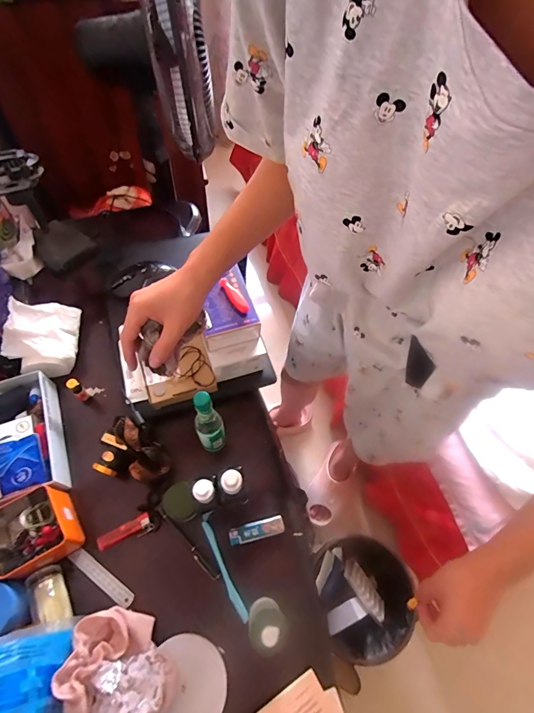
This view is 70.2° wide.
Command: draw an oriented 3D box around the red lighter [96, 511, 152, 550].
[{"bbox_3d":[-0.210,0.256,0.557,0.077,0.009,0.019,-24,65,-15],"label":"red lighter"}]

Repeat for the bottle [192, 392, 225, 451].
[{"bbox_3d":[-0.082,0.097,0.538,0.038,0.157,0.032,-24,65,-15],"label":"bottle"}]

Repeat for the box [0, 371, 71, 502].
[{"bbox_3d":[-0.377,0.121,0.579,0.110,0.059,0.185,-21,65,-13],"label":"box"}]

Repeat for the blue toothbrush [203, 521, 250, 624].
[{"bbox_3d":[-0.062,0.307,0.548,0.015,0.015,0.138,-25,65,-15],"label":"blue toothbrush"}]

